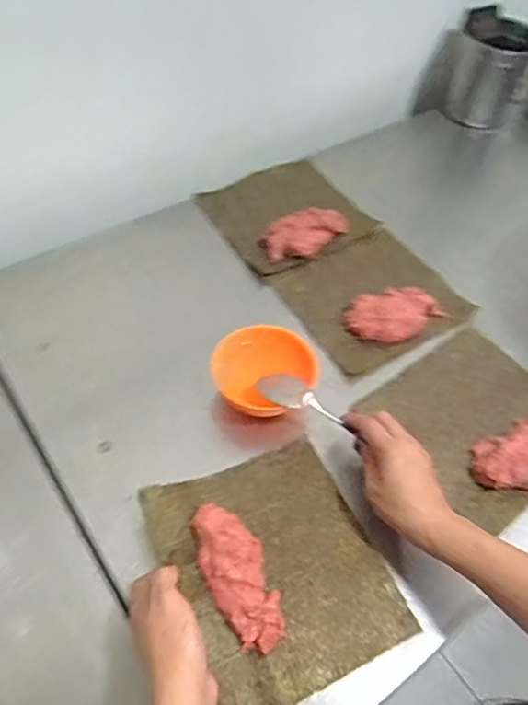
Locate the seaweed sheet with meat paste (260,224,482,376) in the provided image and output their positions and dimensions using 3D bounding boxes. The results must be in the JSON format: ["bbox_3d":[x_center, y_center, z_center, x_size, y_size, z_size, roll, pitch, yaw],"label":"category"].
[{"bbox_3d":[0.136,-0.075,0.707,0.198,0.027,0.175,-25,58,-22],"label":"seaweed sheet with meat paste"}]

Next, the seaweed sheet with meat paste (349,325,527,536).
[{"bbox_3d":[0.236,0.063,0.604,0.192,0.025,0.181,-28,60,-24],"label":"seaweed sheet with meat paste"}]

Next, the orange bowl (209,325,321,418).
[{"bbox_3d":[0.002,0.025,0.594,0.105,0.045,0.101,2,52,-3],"label":"orange bowl"}]

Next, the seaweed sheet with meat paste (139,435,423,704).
[{"bbox_3d":[0.012,0.175,0.485,0.176,0.044,0.198,-18,55,-19],"label":"seaweed sheet with meat paste"}]

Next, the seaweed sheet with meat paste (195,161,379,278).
[{"bbox_3d":[0.031,-0.193,0.785,0.194,0.043,0.176,-25,58,-22],"label":"seaweed sheet with meat paste"}]

